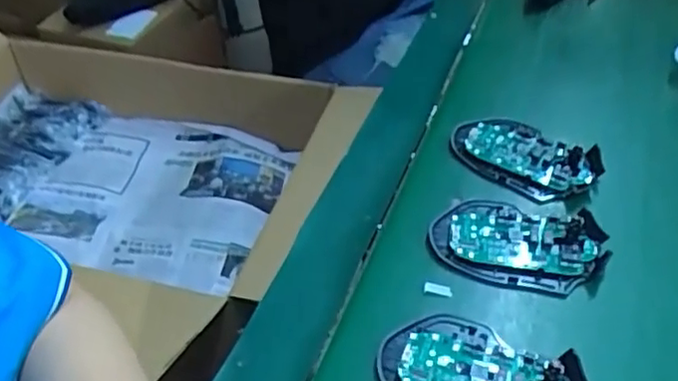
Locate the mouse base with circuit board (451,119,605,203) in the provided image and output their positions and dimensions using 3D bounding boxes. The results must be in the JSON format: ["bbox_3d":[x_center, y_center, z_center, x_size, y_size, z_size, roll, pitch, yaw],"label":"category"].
[{"bbox_3d":[0.143,-0.031,0.496,0.114,0.015,0.065,32,53,28],"label":"mouse base with circuit board"}]

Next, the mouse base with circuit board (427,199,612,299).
[{"bbox_3d":[0.122,0.035,0.433,0.112,0.017,0.070,17,47,16],"label":"mouse base with circuit board"}]

